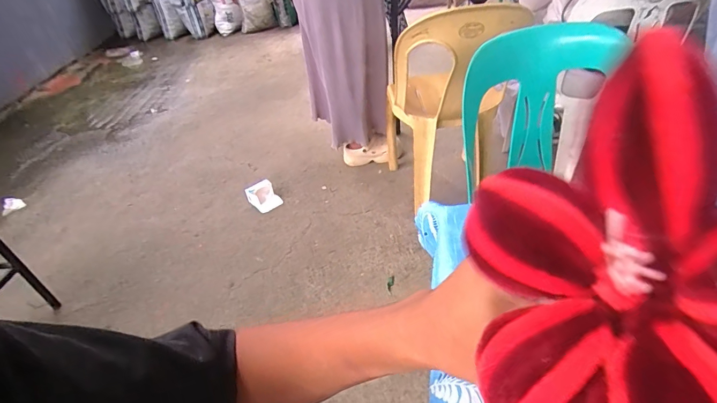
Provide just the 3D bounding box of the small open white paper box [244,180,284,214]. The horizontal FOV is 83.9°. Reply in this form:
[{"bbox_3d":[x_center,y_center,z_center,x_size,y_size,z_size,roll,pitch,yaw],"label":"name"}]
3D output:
[{"bbox_3d":[-0.397,-0.019,1.665,0.120,0.081,0.114,-30,43,-26],"label":"small open white paper box"}]

